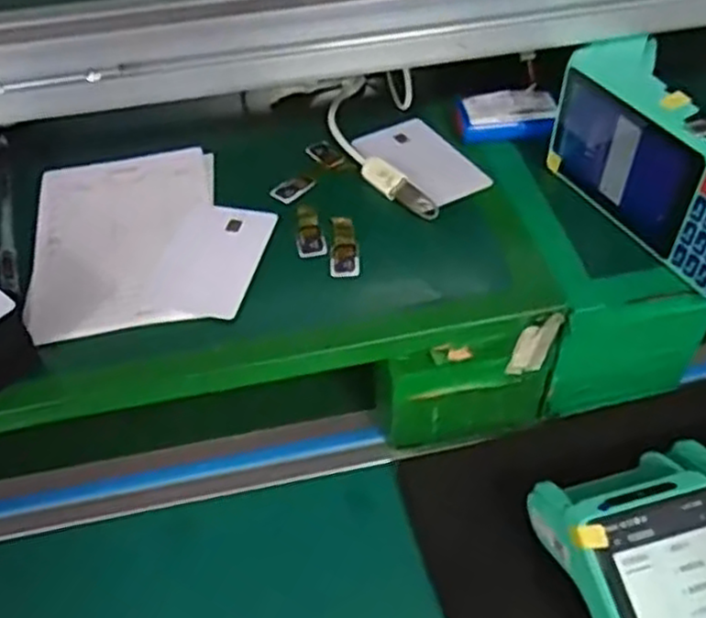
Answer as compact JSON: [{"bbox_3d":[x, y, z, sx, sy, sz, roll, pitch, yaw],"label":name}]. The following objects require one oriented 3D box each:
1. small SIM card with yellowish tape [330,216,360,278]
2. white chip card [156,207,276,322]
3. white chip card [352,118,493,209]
[{"bbox_3d":[-0.005,-0.035,0.421,0.016,0.004,0.042,0,52,-1],"label":"small SIM card with yellowish tape"},{"bbox_3d":[-0.077,-0.030,0.415,0.048,0.004,0.083,8,49,10],"label":"white chip card"},{"bbox_3d":[0.047,-0.097,0.476,0.060,0.008,0.090,-23,48,-27],"label":"white chip card"}]

